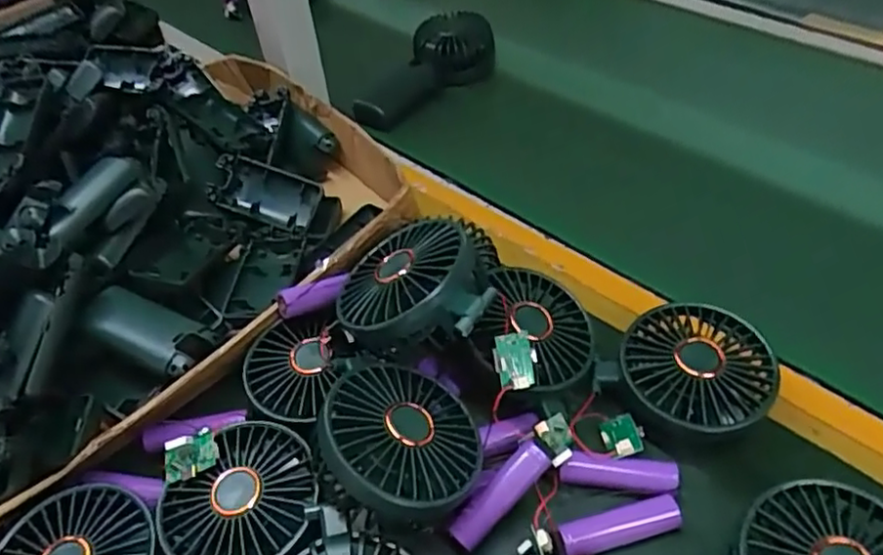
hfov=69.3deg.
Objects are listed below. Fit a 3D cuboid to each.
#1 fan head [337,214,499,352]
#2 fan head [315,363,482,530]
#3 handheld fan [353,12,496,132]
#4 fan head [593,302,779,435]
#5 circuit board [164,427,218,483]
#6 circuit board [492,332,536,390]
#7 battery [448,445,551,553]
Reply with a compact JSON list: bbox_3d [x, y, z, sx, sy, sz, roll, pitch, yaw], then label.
[{"bbox_3d":[-0.013,0.005,0.376,0.091,0.039,0.085,-15,44,24],"label":"fan head"},{"bbox_3d":[-0.024,0.086,0.336,0.087,0.034,0.087,44,38,19],"label":"fan head"},{"bbox_3d":[-0.010,-0.213,0.670,0.088,0.061,0.167,20,52,22],"label":"handheld fan"},{"bbox_3d":[0.151,0.059,0.384,0.082,0.040,0.083,-3,47,3],"label":"fan head"},{"bbox_3d":[-0.141,0.099,0.355,0.031,0.006,0.022,-22,81,1],"label":"circuit board"},{"bbox_3d":[0.041,0.047,0.356,0.023,0.007,0.030,-2,85,-15],"label":"circuit board"},{"bbox_3d":[0.033,0.121,0.351,0.066,0.017,0.018,-42,56,-13],"label":"battery"}]

